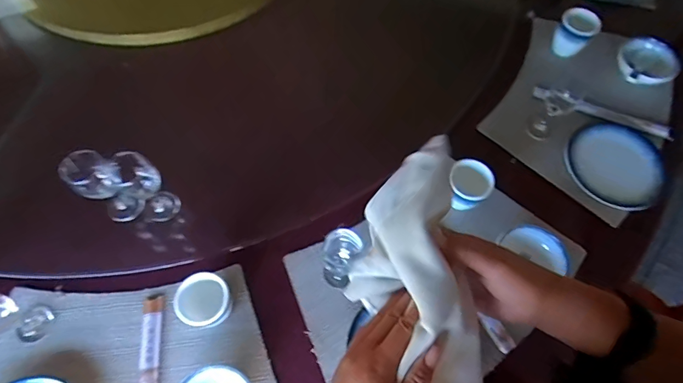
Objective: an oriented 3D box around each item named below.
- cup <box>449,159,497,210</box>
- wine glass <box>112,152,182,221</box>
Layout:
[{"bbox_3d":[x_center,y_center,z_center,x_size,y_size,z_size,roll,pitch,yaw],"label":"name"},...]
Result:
[{"bbox_3d":[0.206,-0.007,0.689,0.068,0.070,0.071,1,64,-1],"label":"cup"},{"bbox_3d":[-0.302,-0.009,0.640,0.061,0.164,0.053,40,69,17],"label":"wine glass"}]

